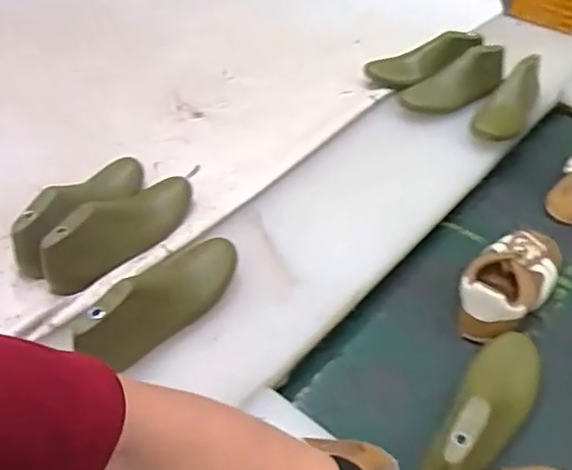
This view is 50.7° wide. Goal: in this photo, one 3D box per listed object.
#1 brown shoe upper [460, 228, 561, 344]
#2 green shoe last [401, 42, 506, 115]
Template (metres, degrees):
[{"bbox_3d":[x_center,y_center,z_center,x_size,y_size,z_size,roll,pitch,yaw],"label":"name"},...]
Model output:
[{"bbox_3d":[0.303,0.050,0.805,0.218,0.062,0.099,-34,53,-29],"label":"brown shoe upper"},{"bbox_3d":[0.305,-0.270,1.076,0.213,0.074,0.066,-27,47,-3],"label":"green shoe last"}]

